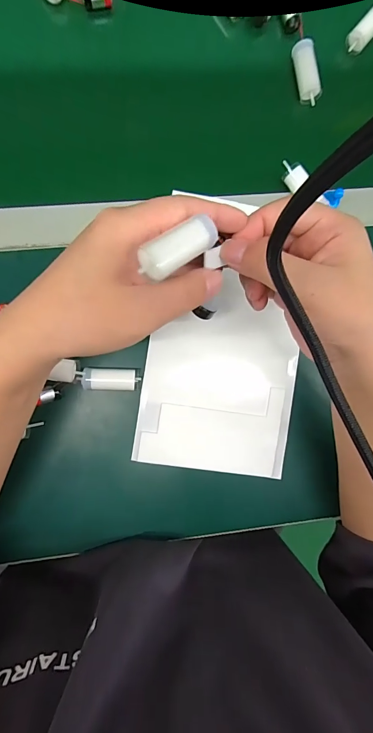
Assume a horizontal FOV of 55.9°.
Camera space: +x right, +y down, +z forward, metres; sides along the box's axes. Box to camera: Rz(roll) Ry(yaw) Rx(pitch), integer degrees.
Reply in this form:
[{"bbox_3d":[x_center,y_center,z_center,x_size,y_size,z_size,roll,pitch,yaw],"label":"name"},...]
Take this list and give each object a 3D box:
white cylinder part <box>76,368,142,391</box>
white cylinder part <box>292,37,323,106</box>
[{"bbox_3d":[-0.072,0.012,0.331,0.054,0.016,0.020,2,91,-5],"label":"white cylinder part"},{"bbox_3d":[0.123,-0.300,0.360,0.020,0.019,0.058,-11,92,-4],"label":"white cylinder part"}]

